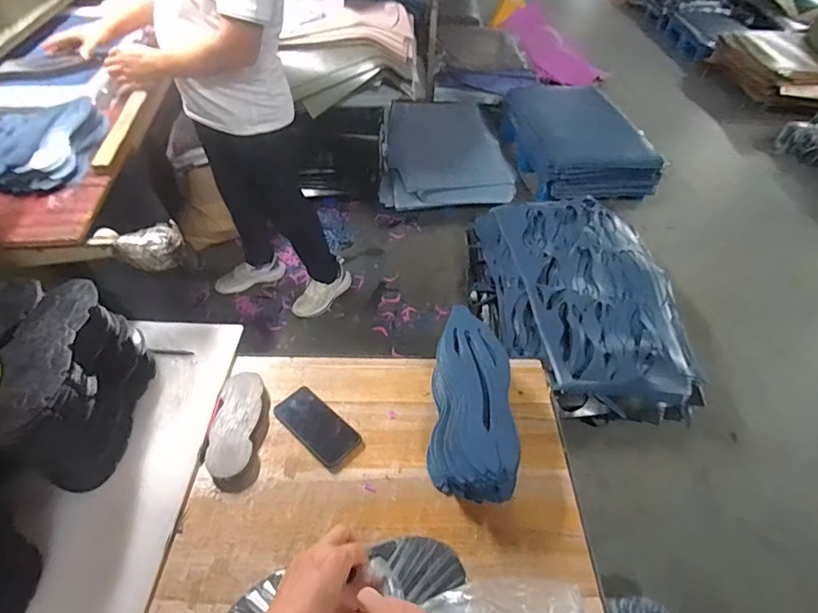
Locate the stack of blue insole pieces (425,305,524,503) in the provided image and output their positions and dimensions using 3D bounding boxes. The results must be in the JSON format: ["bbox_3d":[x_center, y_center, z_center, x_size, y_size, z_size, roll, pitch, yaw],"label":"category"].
[{"bbox_3d":[0.108,0.166,0.815,0.136,0.109,0.330,6,47,1],"label":"stack of blue insole pieces"}]

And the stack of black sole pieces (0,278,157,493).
[{"bbox_3d":[-0.523,0.130,0.749,0.118,0.192,0.281,0,47,-4],"label":"stack of black sole pieces"}]

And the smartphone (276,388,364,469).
[{"bbox_3d":[-0.165,0.212,0.855,0.161,0.005,0.078,34,53,25],"label":"smartphone"}]

